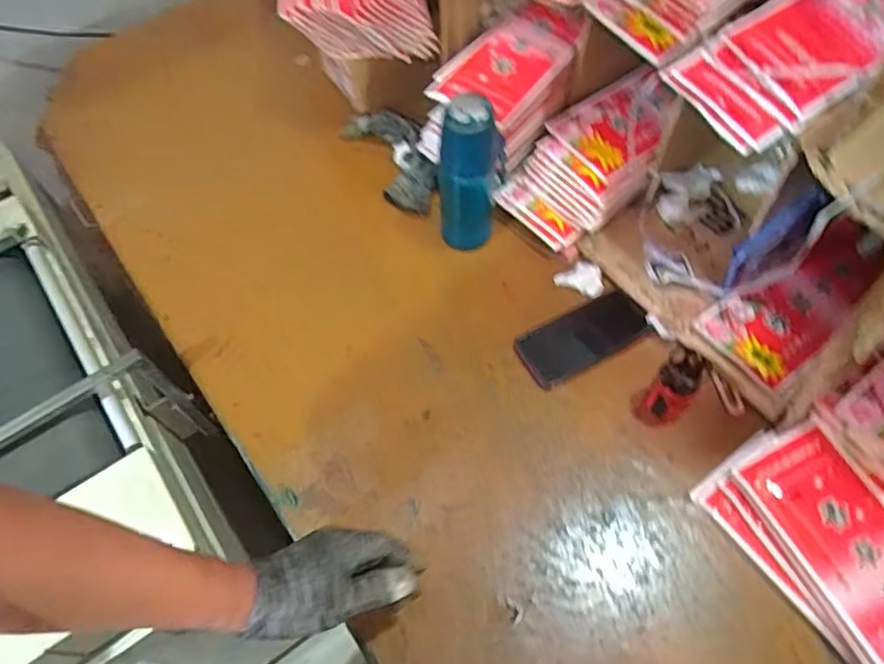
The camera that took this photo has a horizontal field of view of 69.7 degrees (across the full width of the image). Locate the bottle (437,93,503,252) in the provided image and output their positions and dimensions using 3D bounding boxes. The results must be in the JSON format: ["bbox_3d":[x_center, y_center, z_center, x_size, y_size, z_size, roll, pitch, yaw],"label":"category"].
[{"bbox_3d":[0.033,-0.188,0.770,0.076,0.236,0.062,-9,61,-3],"label":"bottle"}]

